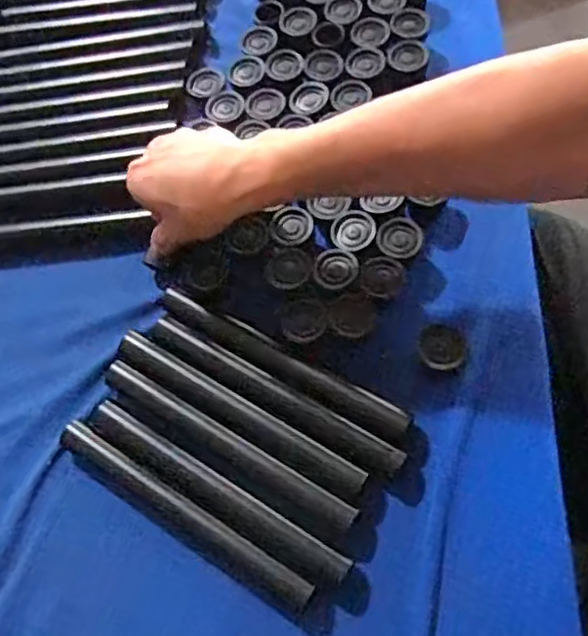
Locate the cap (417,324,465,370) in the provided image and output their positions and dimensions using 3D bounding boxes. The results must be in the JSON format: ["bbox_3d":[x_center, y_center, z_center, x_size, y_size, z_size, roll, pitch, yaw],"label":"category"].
[{"bbox_3d":[0.108,0.021,0.476,0.033,0.010,0.040,21,67,12],"label":"cap"}]

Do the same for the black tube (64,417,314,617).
[{"bbox_3d":[-0.083,0.140,0.467,0.219,0.020,0.024,30,69,16],"label":"black tube"}]

